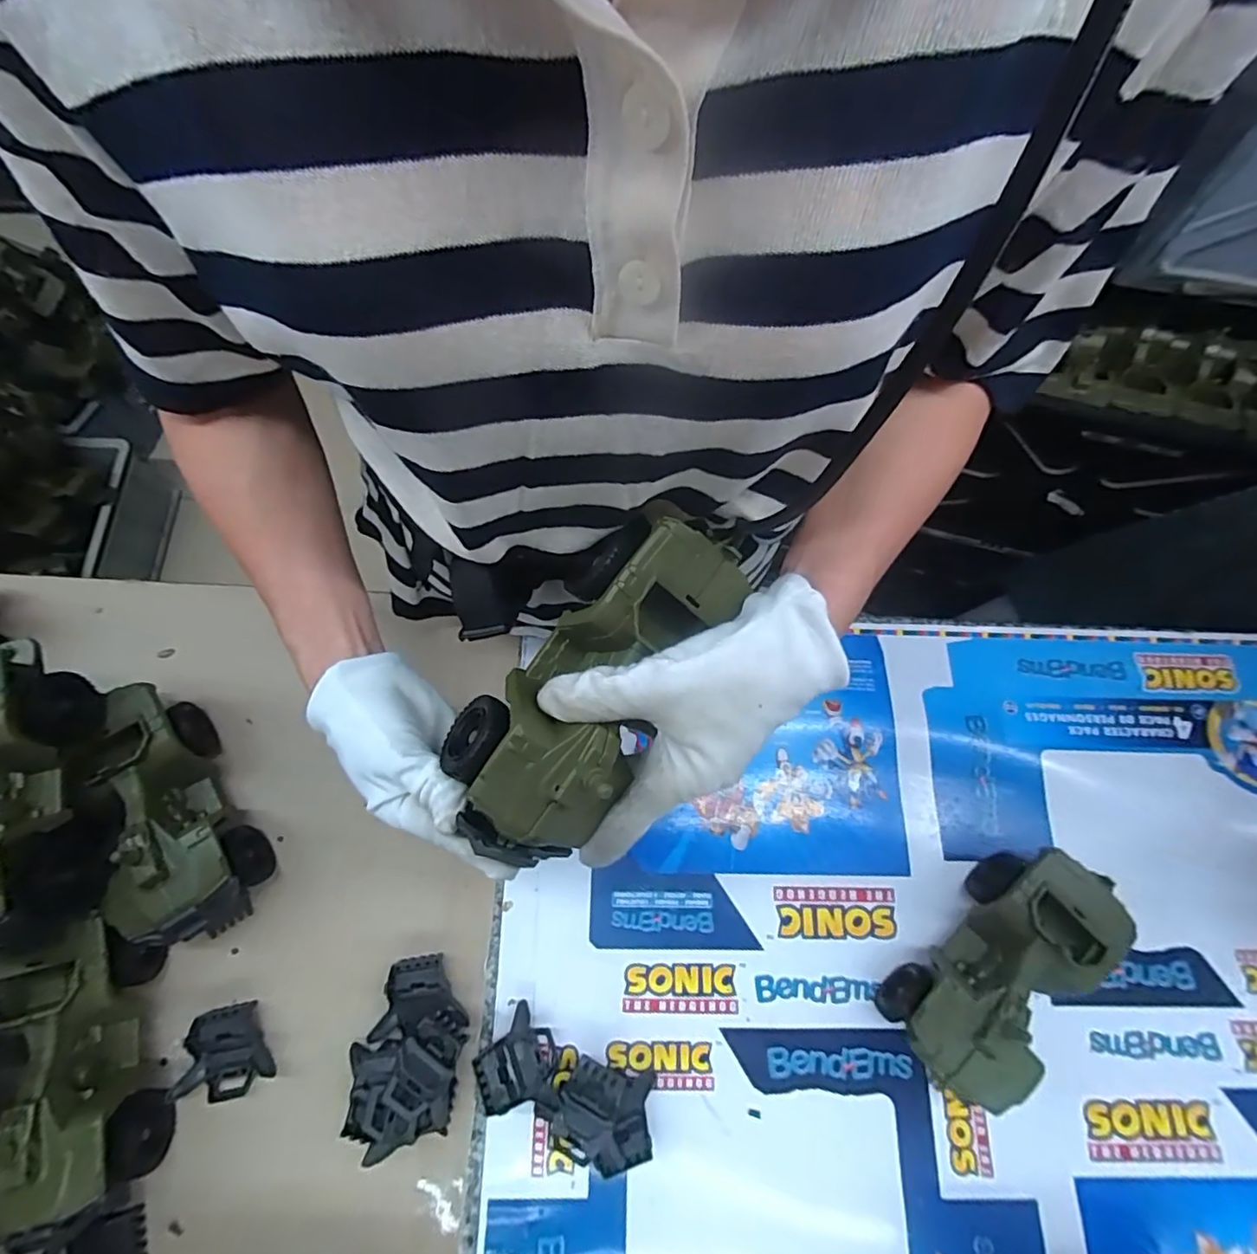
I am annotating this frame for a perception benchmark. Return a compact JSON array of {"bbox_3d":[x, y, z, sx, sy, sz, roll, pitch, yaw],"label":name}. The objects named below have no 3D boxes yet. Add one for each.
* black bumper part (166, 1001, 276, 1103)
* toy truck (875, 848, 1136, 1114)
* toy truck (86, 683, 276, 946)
[{"bbox_3d":[-0.289,0.302,0.420,0.061,0.015,0.056,-17,74,-8],"label":"black bumper part"},{"bbox_3d":[0.269,0.246,0.432,0.179,0.081,0.078,-41,78,-14],"label":"toy truck"},{"bbox_3d":[-0.340,0.138,0.441,0.082,0.080,0.182,-32,76,-12],"label":"toy truck"}]

